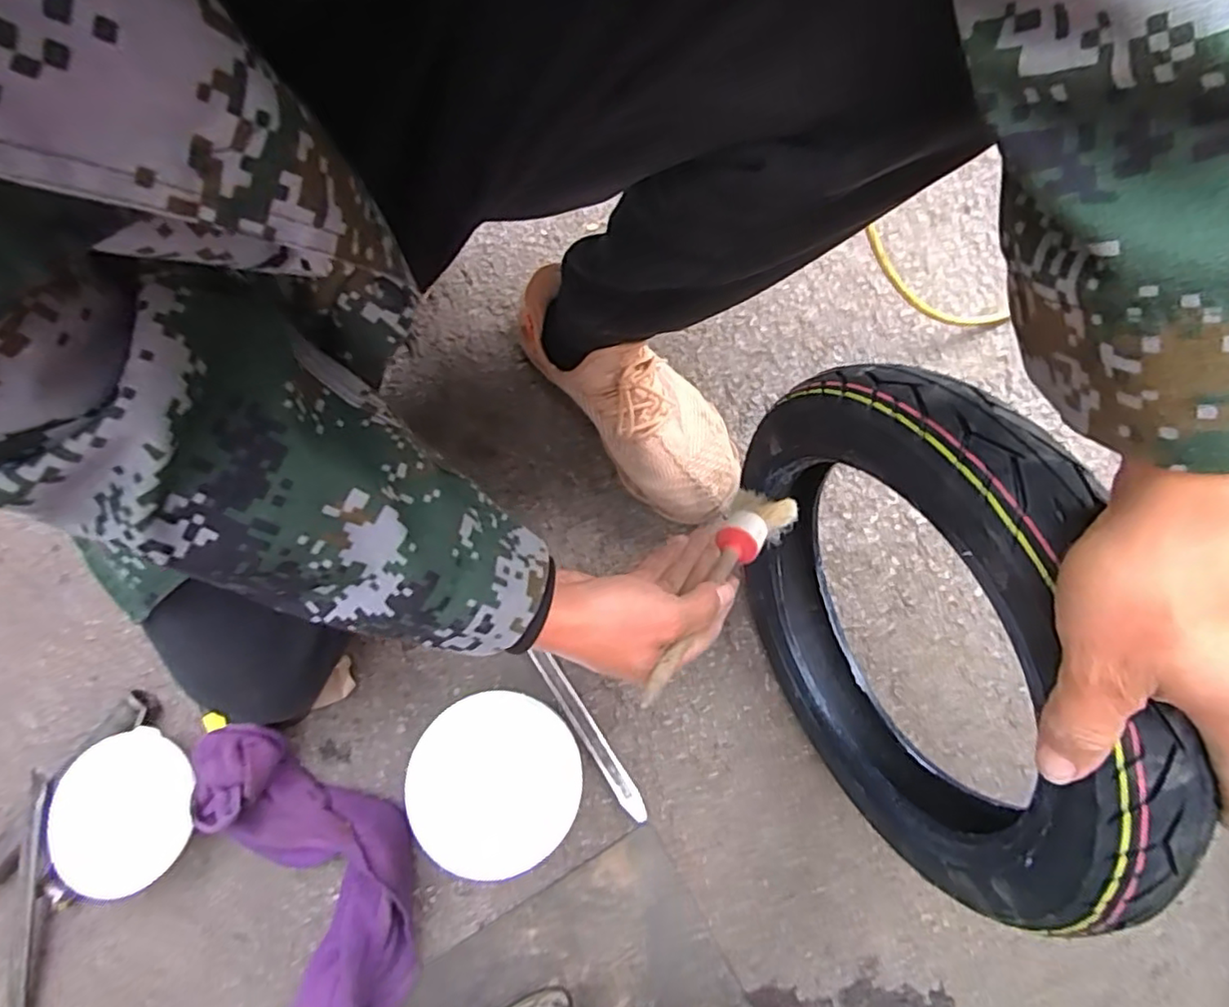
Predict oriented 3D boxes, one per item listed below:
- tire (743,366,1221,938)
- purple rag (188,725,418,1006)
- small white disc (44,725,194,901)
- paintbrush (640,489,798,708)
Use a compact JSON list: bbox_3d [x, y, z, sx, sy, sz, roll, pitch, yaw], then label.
[{"bbox_3d":[0.179,0.084,0.422,0.085,0.327,0.320,-18,77,-3],"label":"tire"},{"bbox_3d":[-0.260,0.349,0.530,0.176,0.057,0.326,-9,77,-1],"label":"purple rag"},{"bbox_3d":[-0.433,0.271,0.558,0.116,0.011,0.127,-16,74,-9],"label":"small white disc"},{"bbox_3d":[0.072,0.063,0.453,0.045,0.034,0.209,36,52,9],"label":"paintbrush"}]

